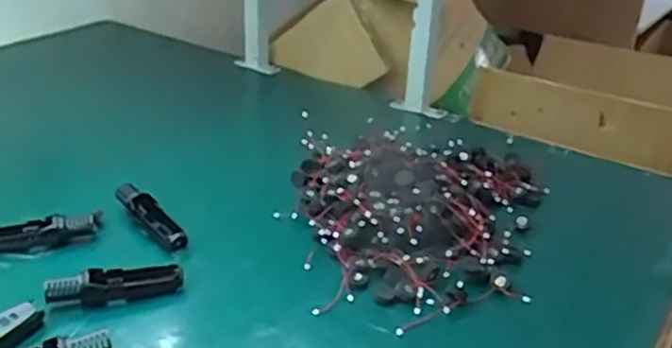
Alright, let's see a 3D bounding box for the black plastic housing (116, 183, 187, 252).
[{"bbox_3d":[-0.202,0.044,0.728,0.027,0.017,0.117,-25,50,-39],"label":"black plastic housing"}]

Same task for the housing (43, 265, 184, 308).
[{"bbox_3d":[-0.204,0.102,0.622,0.119,0.034,0.024,-8,30,-16],"label":"housing"}]

